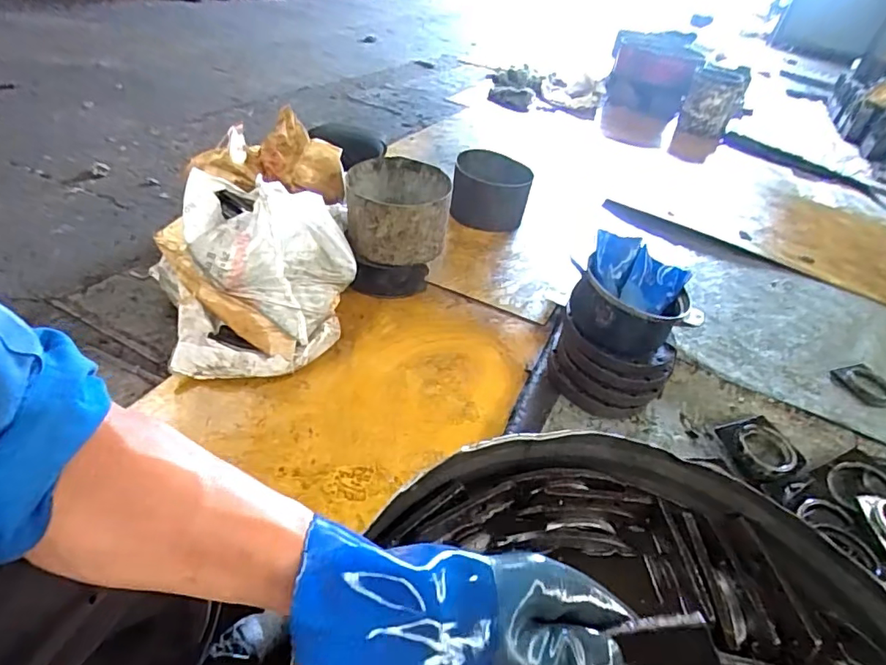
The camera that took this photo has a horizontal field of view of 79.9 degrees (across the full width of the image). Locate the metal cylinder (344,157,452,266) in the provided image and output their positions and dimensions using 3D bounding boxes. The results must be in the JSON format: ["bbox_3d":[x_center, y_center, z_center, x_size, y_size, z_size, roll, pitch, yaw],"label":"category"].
[{"bbox_3d":[-0.128,-0.334,1.458,0.273,0.188,0.266,0,40,-14],"label":"metal cylinder"}]

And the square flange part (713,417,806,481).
[{"bbox_3d":[0.691,0.252,1.144,0.125,0.036,0.157,-9,42,-17],"label":"square flange part"}]

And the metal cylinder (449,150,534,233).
[{"bbox_3d":[0.156,-0.489,1.836,0.255,0.202,0.220,9,38,-3],"label":"metal cylinder"}]

